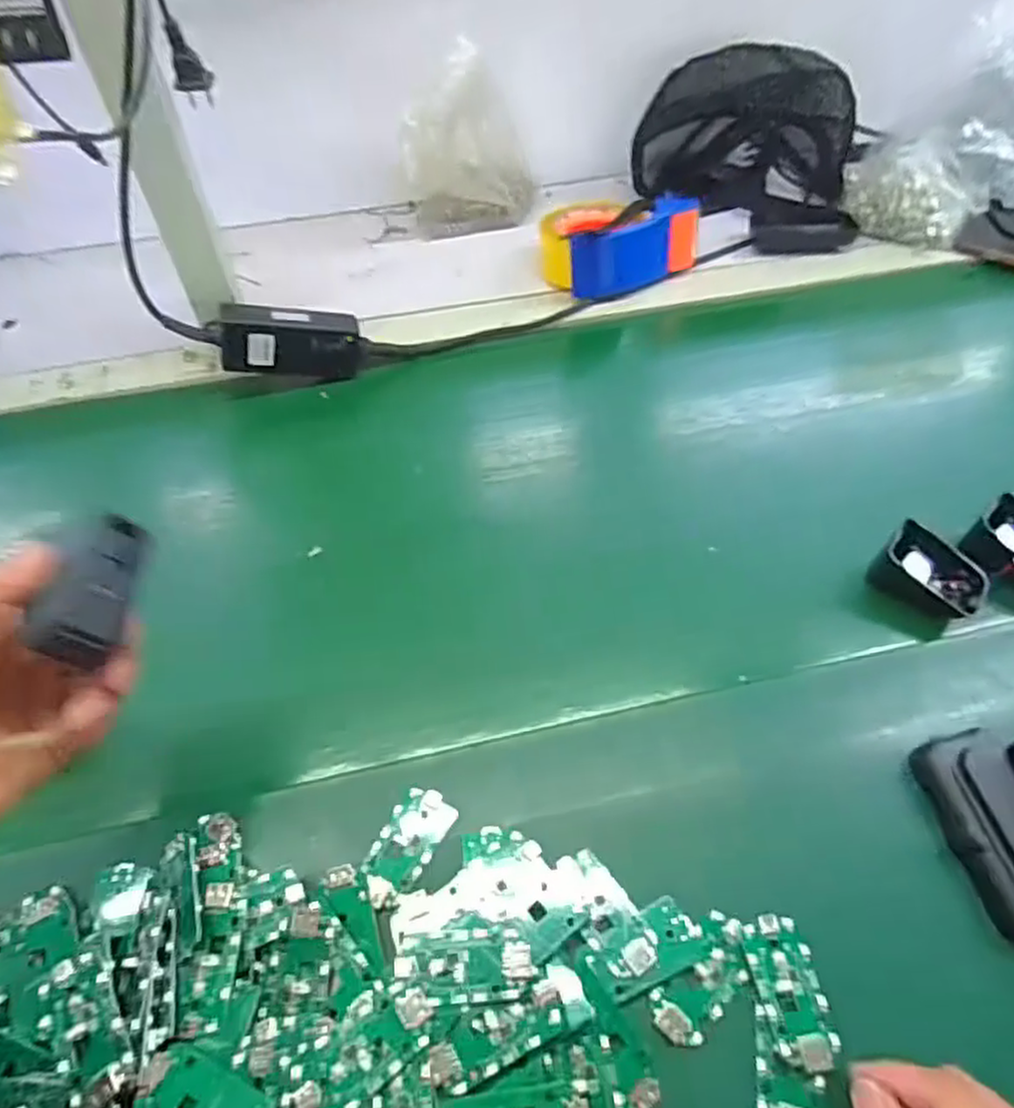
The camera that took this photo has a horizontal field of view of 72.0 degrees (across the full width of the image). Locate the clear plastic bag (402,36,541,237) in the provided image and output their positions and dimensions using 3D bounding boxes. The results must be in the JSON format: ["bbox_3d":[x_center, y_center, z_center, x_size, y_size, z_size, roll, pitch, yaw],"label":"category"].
[{"bbox_3d":[-0.039,-0.432,0.740,0.139,0.148,0.083,-5,53,-2],"label":"clear plastic bag"}]

